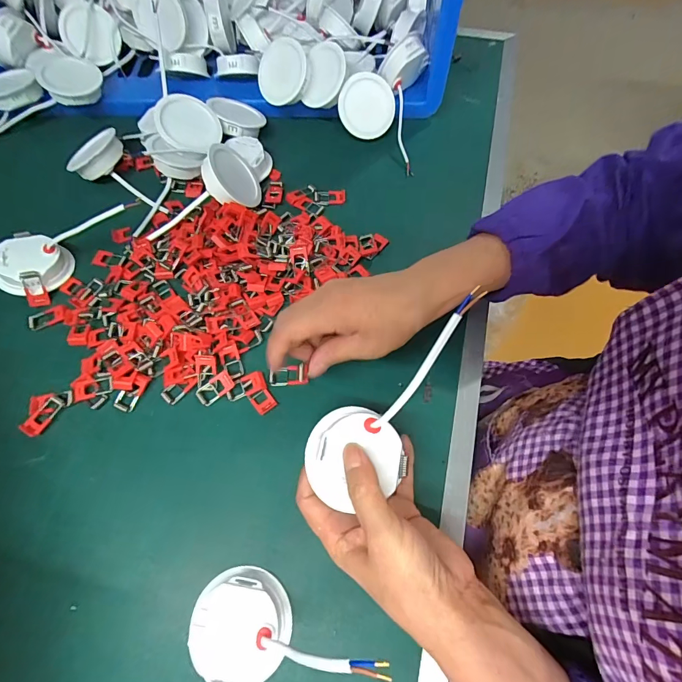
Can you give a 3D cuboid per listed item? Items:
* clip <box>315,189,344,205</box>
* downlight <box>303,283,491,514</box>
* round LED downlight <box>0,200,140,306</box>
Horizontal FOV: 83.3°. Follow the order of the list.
[{"bbox_3d":[-0.013,-0.171,0.457,0.036,0.006,0.019,-4,66,-3],"label":"clip"},{"bbox_3d":[0.038,0.041,0.251,0.066,0.038,0.162,44,110,17],"label":"downlight"},{"bbox_3d":[-0.297,-0.109,0.410,0.064,0.032,0.147,30,69,12],"label":"round LED downlight"}]

